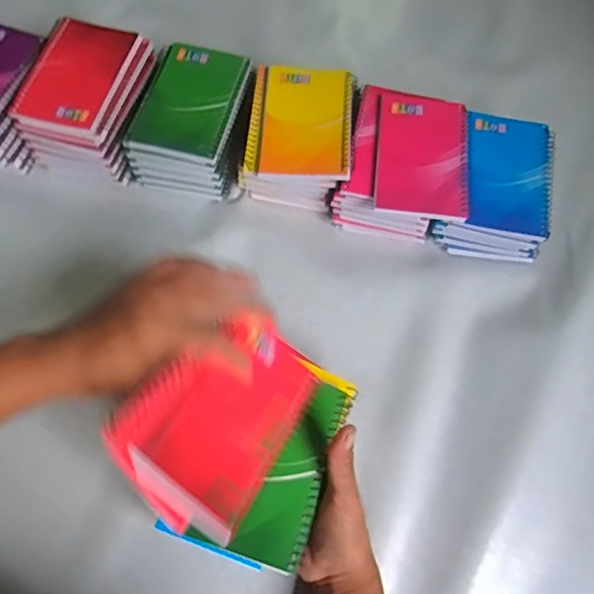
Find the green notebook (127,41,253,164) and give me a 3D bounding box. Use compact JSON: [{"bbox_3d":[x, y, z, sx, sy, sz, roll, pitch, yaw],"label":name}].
[{"bbox_3d":[-0.102,-0.188,0.528,0.088,0.007,0.132,13,66,5],"label":"green notebook"}]

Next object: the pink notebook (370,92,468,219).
[{"bbox_3d":[0.114,-0.131,0.512,0.081,0.009,0.130,5,66,1],"label":"pink notebook"}]

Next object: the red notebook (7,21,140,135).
[{"bbox_3d":[-0.209,-0.216,0.537,0.084,0.013,0.134,12,66,4],"label":"red notebook"}]

